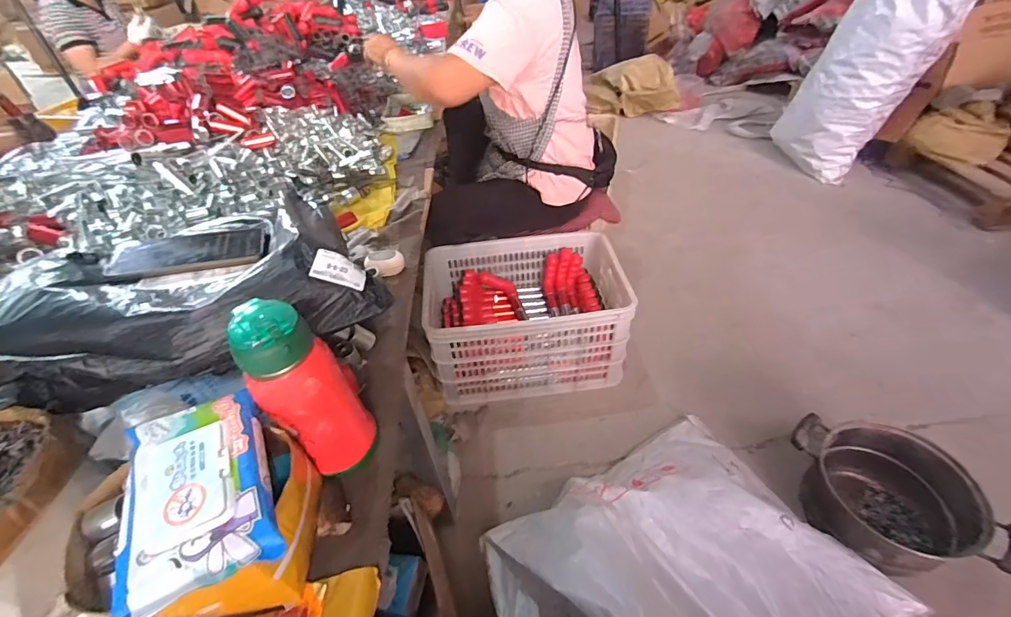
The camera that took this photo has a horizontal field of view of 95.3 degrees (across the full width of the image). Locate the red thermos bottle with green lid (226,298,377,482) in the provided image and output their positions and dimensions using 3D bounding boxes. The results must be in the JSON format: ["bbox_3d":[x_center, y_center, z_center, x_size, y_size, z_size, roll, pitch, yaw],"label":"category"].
[{"bbox_3d":[-0.198,0.078,0.454,0.080,0.187,0.078,-28,47,-24],"label":"red thermos bottle with green lid"}]

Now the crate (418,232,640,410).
[{"bbox_3d":[0.054,0.008,1.286,0.508,0.250,0.413,-7,43,-3],"label":"crate"}]

